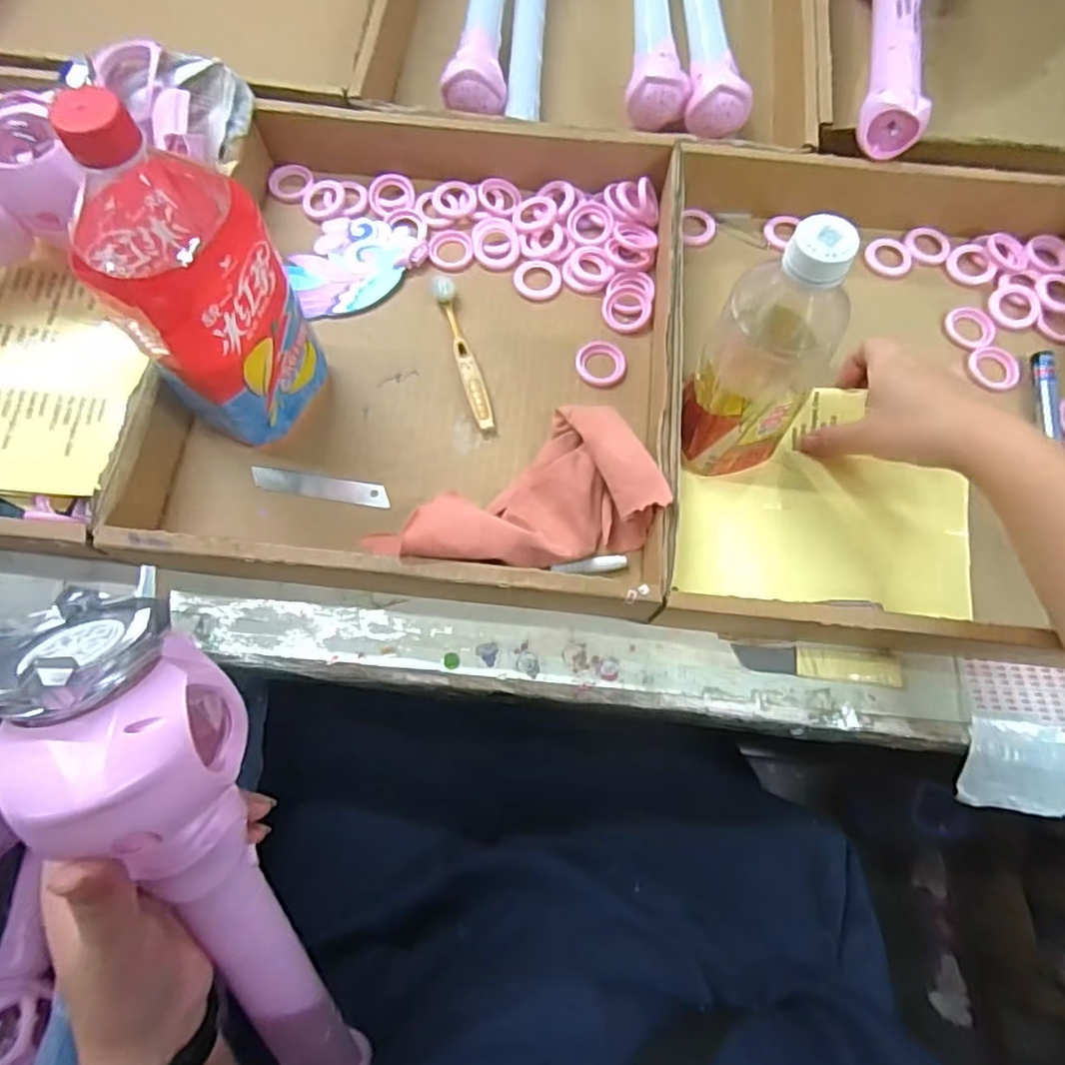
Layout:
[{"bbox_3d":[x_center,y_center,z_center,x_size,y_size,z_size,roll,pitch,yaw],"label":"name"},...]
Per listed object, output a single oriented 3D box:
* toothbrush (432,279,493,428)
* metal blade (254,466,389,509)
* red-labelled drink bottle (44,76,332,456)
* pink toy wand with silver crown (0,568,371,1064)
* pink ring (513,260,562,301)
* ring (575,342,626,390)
[{"bbox_3d":[-0.052,-0.137,0.483,0.017,0.010,0.135,-15,73,-5],"label":"toothbrush"},{"bbox_3d":[-0.148,-0.032,0.447,0.097,0.004,0.017,9,66,1],"label":"metal blade"},{"bbox_3d":[-0.189,-0.142,0.375,0.085,0.220,0.095,-30,74,-10],"label":"red-labelled drink bottle"},{"bbox_3d":[-0.152,0.184,0.310,0.077,0.342,0.087,-11,29,-4],"label":"pink toy wand with silver crown"},{"bbox_3d":[0.004,-0.202,0.510,0.037,0.005,0.036,0,72,0],"label":"pink ring"},{"bbox_3d":[0.053,-0.129,0.485,0.037,0.005,0.039,0,72,0],"label":"ring"}]

